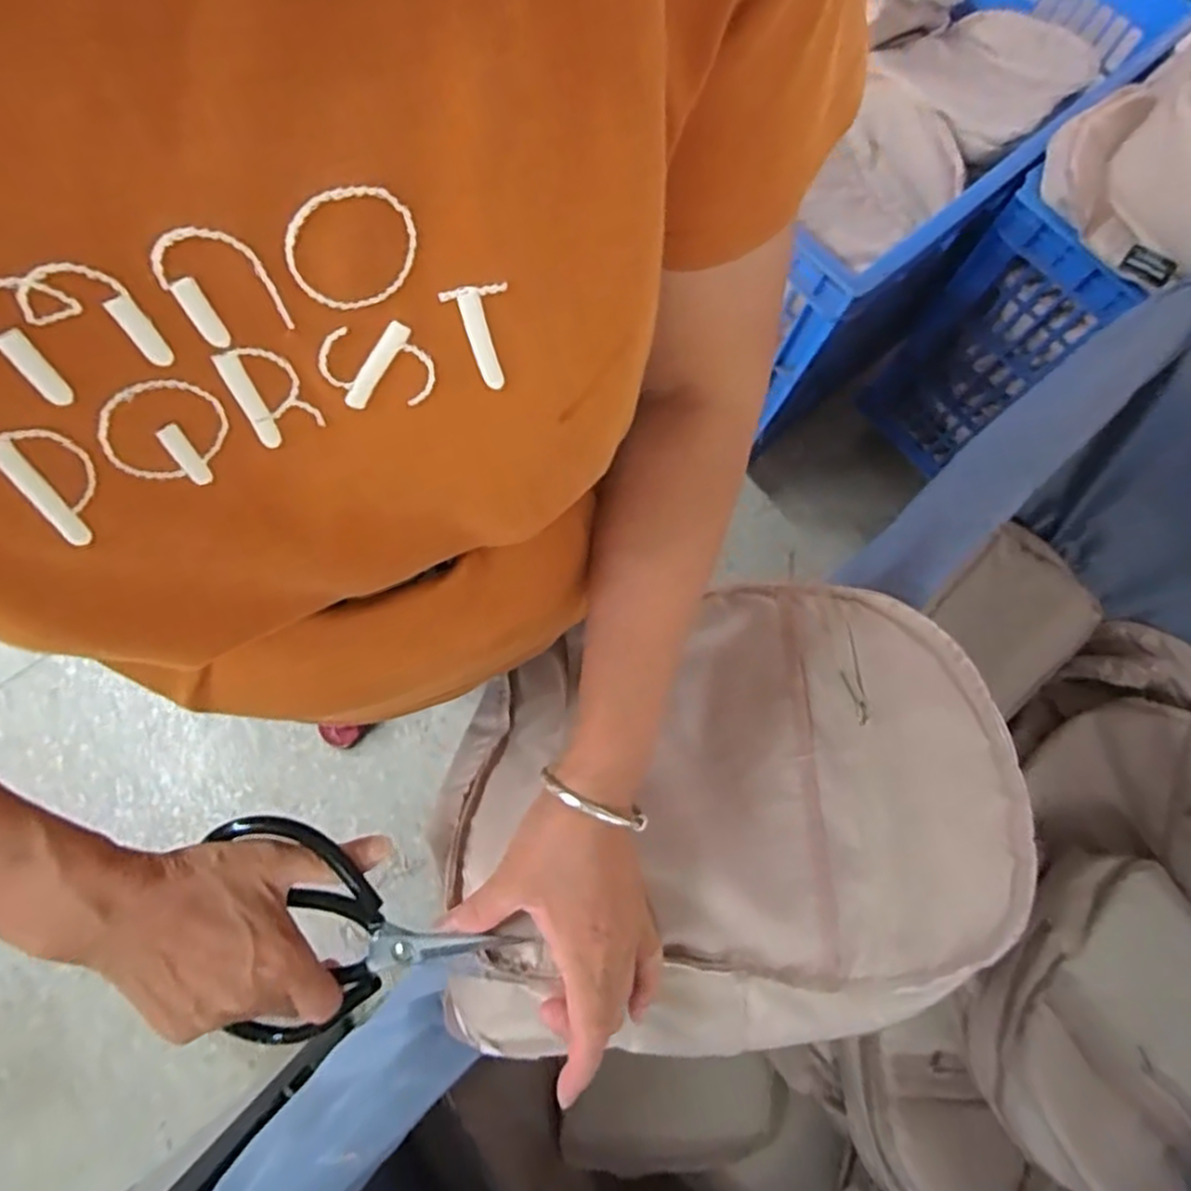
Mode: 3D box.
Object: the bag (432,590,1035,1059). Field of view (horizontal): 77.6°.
[{"bbox_3d":[0.086,0.134,0.486,0.368,0.087,0.268,-9,71,-4],"label":"bag"}]

